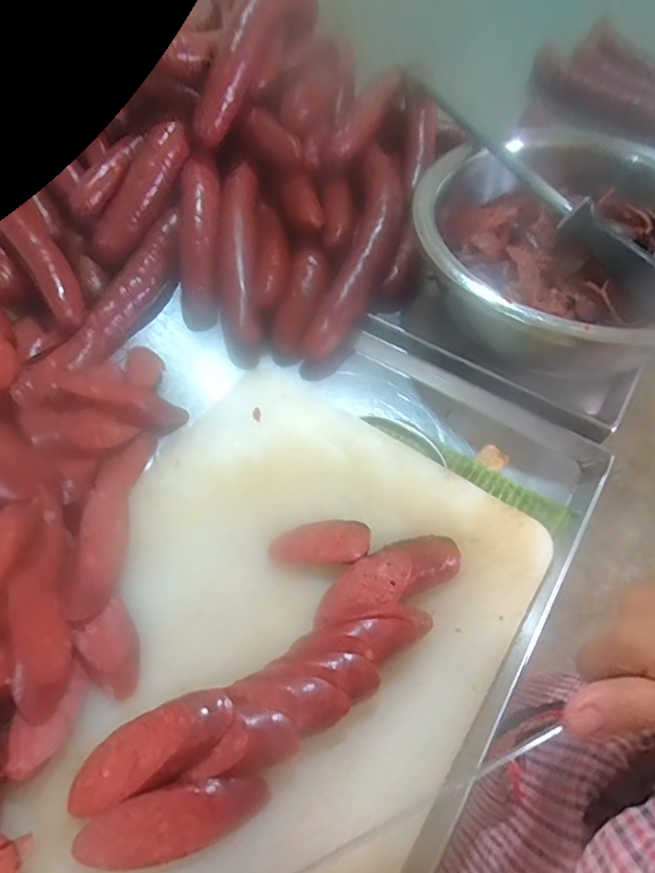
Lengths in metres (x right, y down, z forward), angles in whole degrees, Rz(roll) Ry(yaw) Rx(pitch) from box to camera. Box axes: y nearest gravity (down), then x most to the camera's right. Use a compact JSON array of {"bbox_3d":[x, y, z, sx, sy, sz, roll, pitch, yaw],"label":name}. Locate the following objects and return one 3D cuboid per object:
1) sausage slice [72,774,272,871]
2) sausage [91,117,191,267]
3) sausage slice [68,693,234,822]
[{"bbox_3d":[-0.085,0.212,0.284,0.102,0.017,0.032,-11,59,-8],"label":"sausage slice"},{"bbox_3d":[-0.191,-0.248,0.532,0.036,0.034,0.158,35,96,19],"label":"sausage"},{"bbox_3d":[-0.103,0.180,0.296,0.104,0.012,0.037,-30,62,2],"label":"sausage slice"}]

